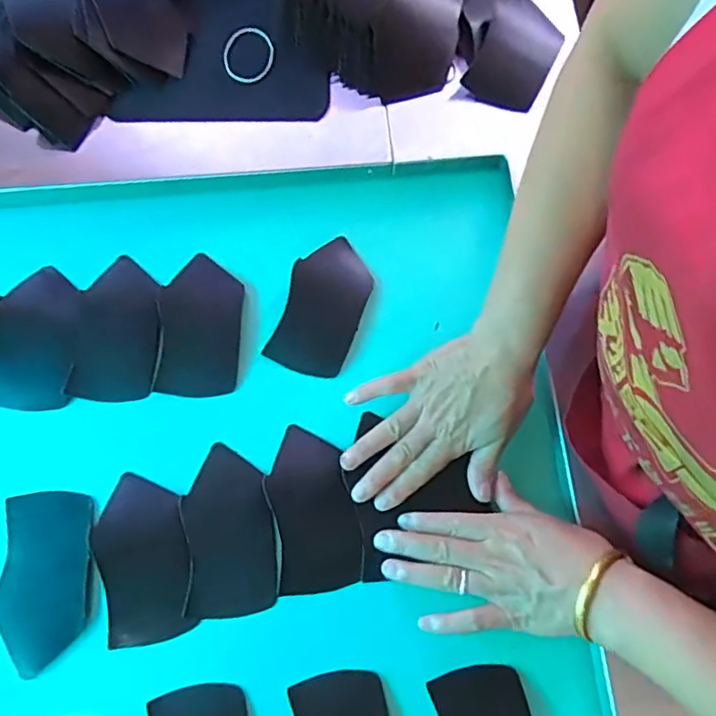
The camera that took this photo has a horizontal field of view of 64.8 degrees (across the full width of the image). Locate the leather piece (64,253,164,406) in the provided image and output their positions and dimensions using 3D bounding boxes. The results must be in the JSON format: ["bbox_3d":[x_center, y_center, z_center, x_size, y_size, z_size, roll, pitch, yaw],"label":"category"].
[{"bbox_3d":[-0.209,-0.027,0.497,0.073,0.015,0.126,2,76,0],"label":"leather piece"}]

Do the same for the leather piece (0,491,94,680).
[{"bbox_3d":[-0.249,0.174,0.446,0.071,0.007,0.129,-1,75,2],"label":"leather piece"}]

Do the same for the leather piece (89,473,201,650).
[{"bbox_3d":[-0.169,0.157,0.444,0.067,0.017,0.124,-13,76,-4],"label":"leather piece"}]

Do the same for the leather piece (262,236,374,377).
[{"bbox_3d":[-0.030,-0.049,0.504,0.066,0.010,0.126,19,76,4],"label":"leather piece"}]

